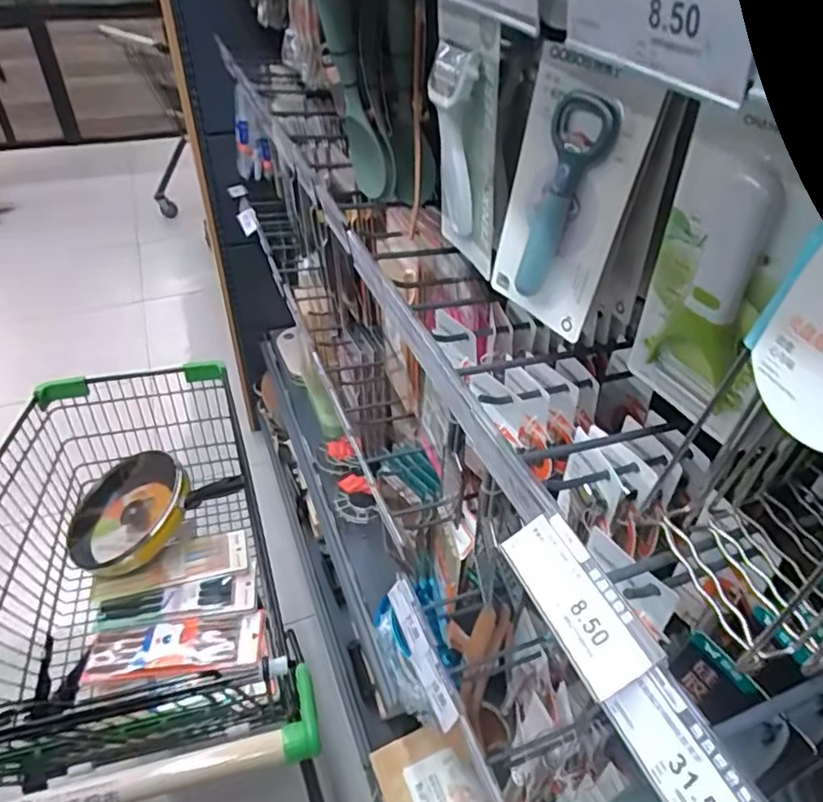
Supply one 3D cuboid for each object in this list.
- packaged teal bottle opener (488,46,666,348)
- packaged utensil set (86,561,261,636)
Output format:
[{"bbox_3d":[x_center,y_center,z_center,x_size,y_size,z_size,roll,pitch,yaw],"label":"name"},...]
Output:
[{"bbox_3d":[0.101,-0.136,0.417,0.018,0.174,0.097,-19,47,-31],"label":"packaged teal bottle opener"},{"bbox_3d":[-0.462,0.401,1.186,0.304,0.021,0.079,-8,58,-11],"label":"packaged utensil set"}]

